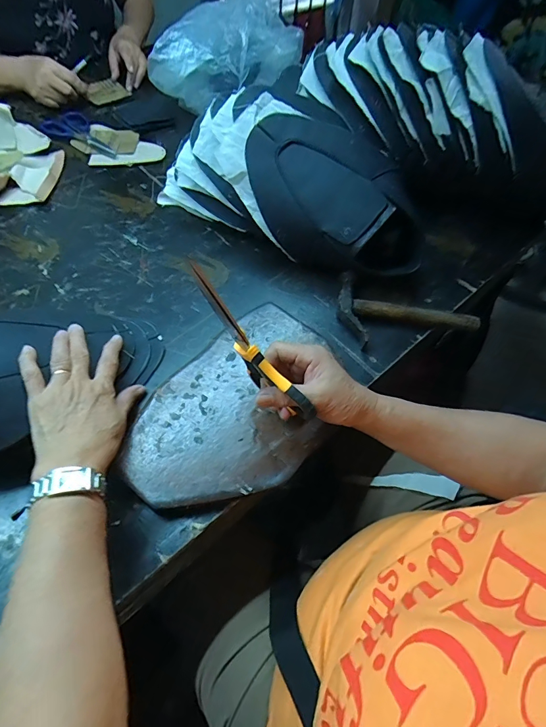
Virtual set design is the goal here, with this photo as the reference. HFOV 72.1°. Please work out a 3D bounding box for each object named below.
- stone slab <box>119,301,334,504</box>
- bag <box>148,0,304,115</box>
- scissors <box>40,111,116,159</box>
[{"bbox_3d":[-0.030,0.051,0.419,0.168,0.024,0.263,35,63,17],"label":"stone slab"},{"bbox_3d":[-0.063,-0.613,0.724,0.144,0.103,0.356,29,61,13],"label":"bag"},{"bbox_3d":[-0.357,-0.419,0.694,0.078,0.009,0.184,-39,68,-23],"label":"scissors"}]

